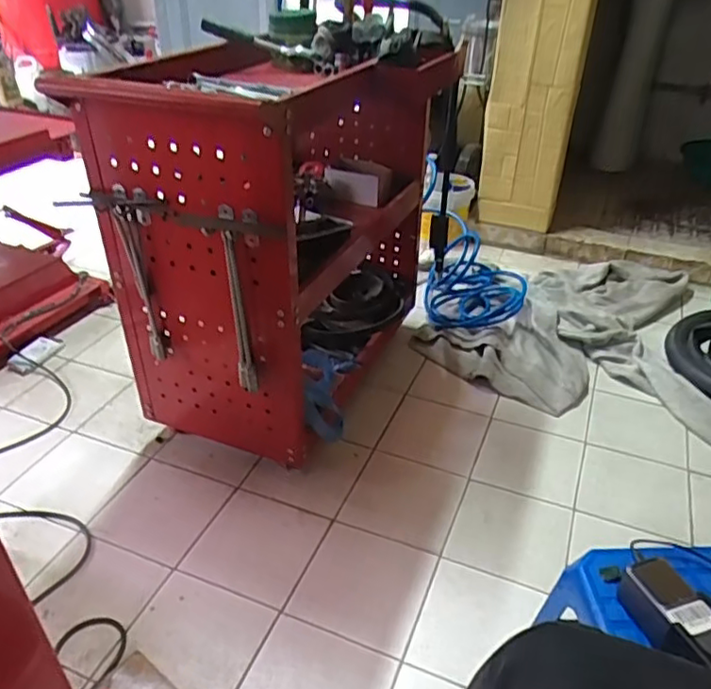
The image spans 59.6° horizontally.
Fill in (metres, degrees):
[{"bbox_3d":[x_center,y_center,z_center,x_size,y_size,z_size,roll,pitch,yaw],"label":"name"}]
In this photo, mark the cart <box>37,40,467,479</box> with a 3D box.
[{"bbox_3d":[-0.117,-0.260,1.283,0.419,0.625,0.771,16,36,22],"label":"cart"}]

